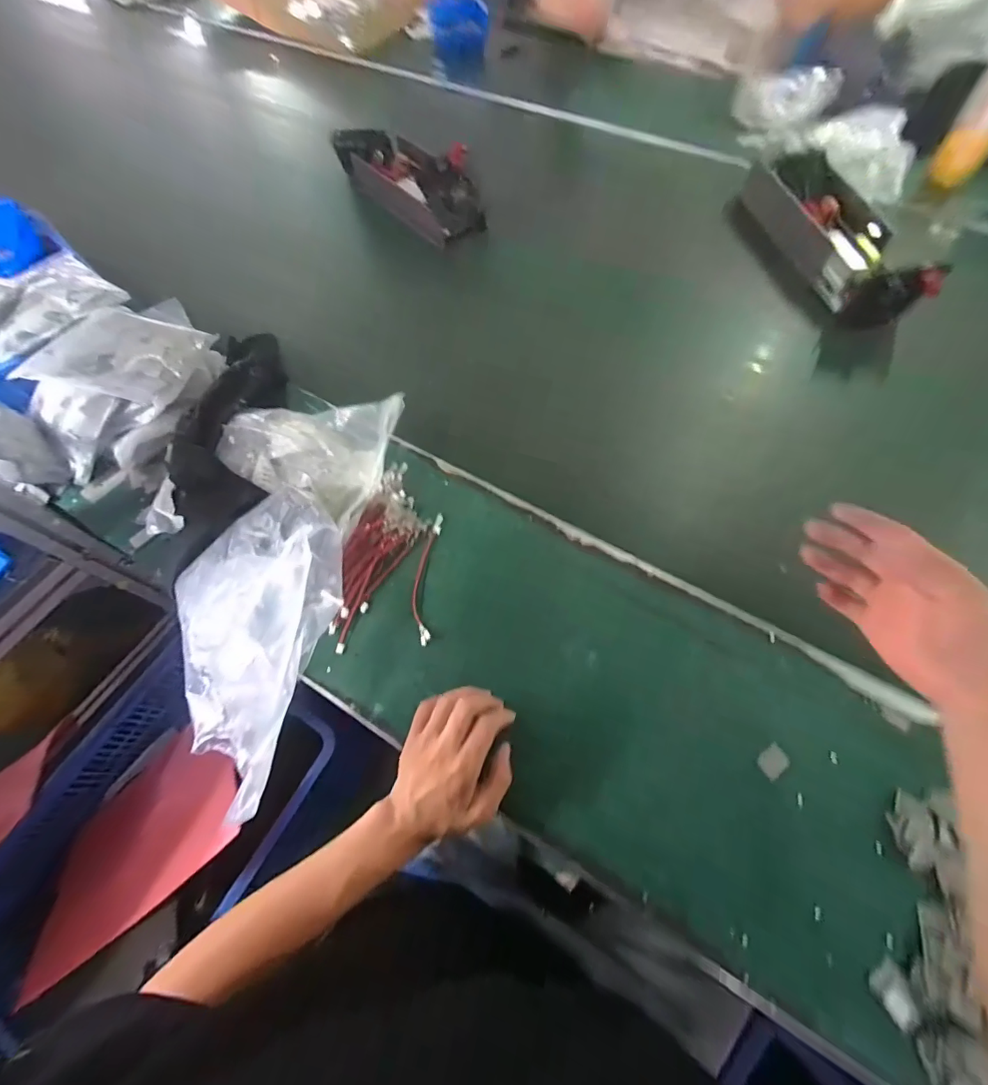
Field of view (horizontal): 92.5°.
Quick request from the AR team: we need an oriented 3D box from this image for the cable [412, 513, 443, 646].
[{"bbox_3d":[-0.075,0.036,0.518,0.024,0.004,0.150,2,65,3],"label":"cable"}]

